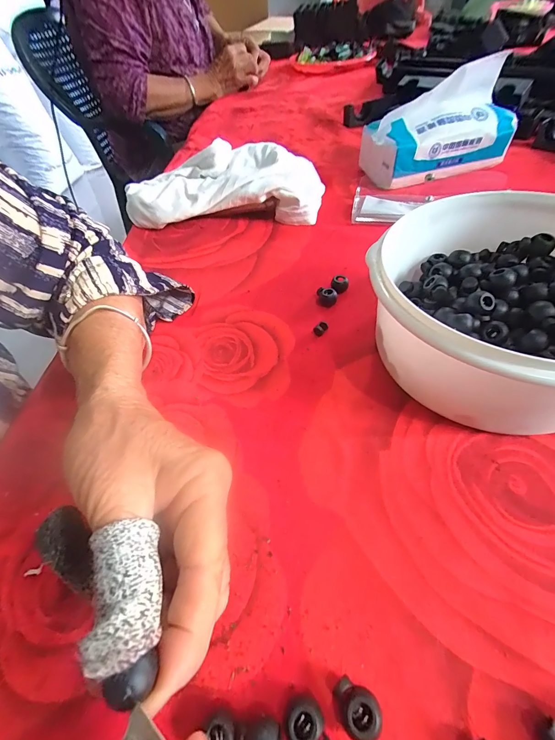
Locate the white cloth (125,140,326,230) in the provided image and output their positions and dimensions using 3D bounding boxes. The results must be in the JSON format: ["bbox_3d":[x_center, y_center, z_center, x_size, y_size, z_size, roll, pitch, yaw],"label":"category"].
[{"bbox_3d":[-0.064,-0.226,0.396,0.234,0.059,0.101,0,51,6],"label":"white cloth"}]

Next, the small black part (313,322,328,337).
[{"bbox_3d":[0.035,-0.033,0.259,0.007,0.006,0.012,34,61,28],"label":"small black part"}]

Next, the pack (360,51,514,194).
[{"bbox_3d":[0.194,-0.299,0.392,0.159,0.095,0.087,-13,51,-5],"label":"pack"}]

